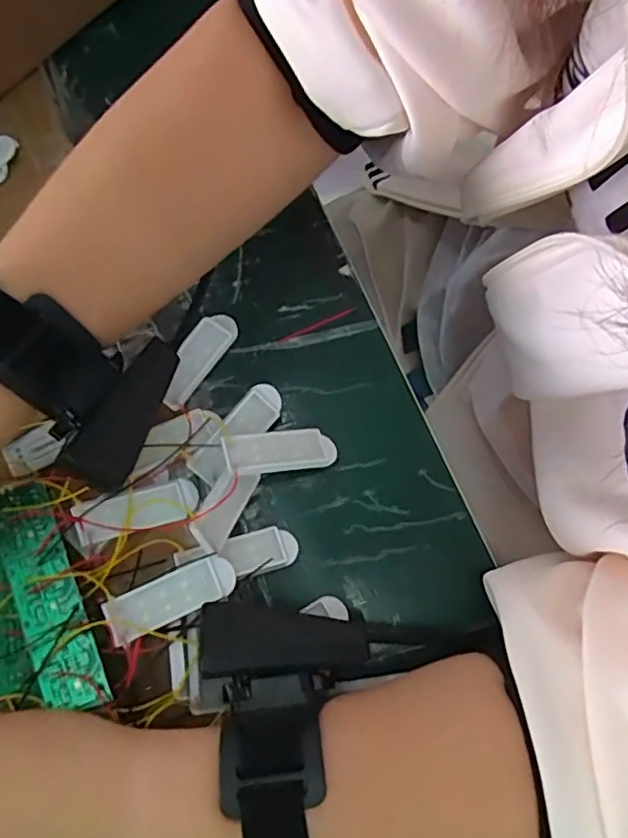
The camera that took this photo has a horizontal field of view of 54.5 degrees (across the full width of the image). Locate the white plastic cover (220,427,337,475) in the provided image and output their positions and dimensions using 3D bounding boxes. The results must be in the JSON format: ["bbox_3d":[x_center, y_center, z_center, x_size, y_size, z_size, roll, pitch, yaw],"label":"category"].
[{"bbox_3d":[-0.016,0.016,0.300,0.057,0.008,0.021,-4,75,-22],"label":"white plastic cover"}]

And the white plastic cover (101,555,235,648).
[{"bbox_3d":[-0.064,0.080,0.274,0.057,0.004,0.020,-24,74,-7],"label":"white plastic cover"}]

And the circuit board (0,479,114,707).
[{"bbox_3d":[-0.119,0.076,0.269,0.027,0.007,0.103,-27,77,0],"label":"circuit board"}]

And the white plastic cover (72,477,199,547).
[{"bbox_3d":[-0.085,0.044,0.297,0.057,0.013,0.021,-15,76,-20],"label":"white plastic cover"}]

